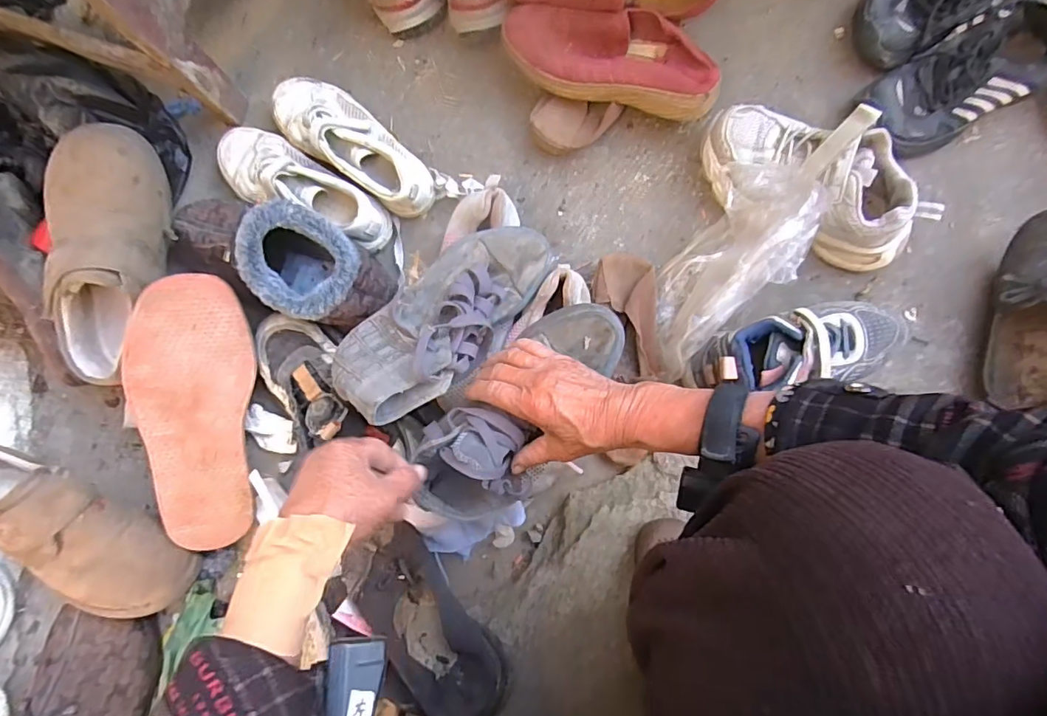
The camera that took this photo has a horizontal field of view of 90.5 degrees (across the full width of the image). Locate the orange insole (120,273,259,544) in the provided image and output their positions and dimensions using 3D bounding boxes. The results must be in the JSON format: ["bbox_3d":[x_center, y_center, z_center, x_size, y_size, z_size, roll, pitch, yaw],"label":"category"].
[{"bbox_3d":[-0.320,0.058,0.504,0.101,0.008,0.268,1,101,-31],"label":"orange insole"}]

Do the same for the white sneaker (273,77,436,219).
[{"bbox_3d":[-0.183,-0.231,0.557,0.203,0.066,0.079,40,88,2],"label":"white sneaker"}]

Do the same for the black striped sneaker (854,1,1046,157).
[{"bbox_3d":[0.469,-0.296,0.541,0.221,0.084,0.096,-31,87,-2],"label":"black striped sneaker"}]

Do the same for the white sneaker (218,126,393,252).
[{"bbox_3d":[-0.237,-0.184,0.547,0.202,0.068,0.070,26,87,2],"label":"white sneaker"}]

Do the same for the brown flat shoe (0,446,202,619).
[{"bbox_3d":[-0.446,0.169,0.504,0.241,0.088,0.117,42,88,2],"label":"brown flat shoe"}]

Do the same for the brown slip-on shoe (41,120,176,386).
[{"bbox_3d":[-0.395,-0.097,0.491,0.089,0.091,0.233,-3,87,0],"label":"brown slip-on shoe"}]

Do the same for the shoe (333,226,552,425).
[{"bbox_3d":[-0.071,-0.034,0.480,0.098,0.083,0.227,43,66,2],"label":"shoe"}]

